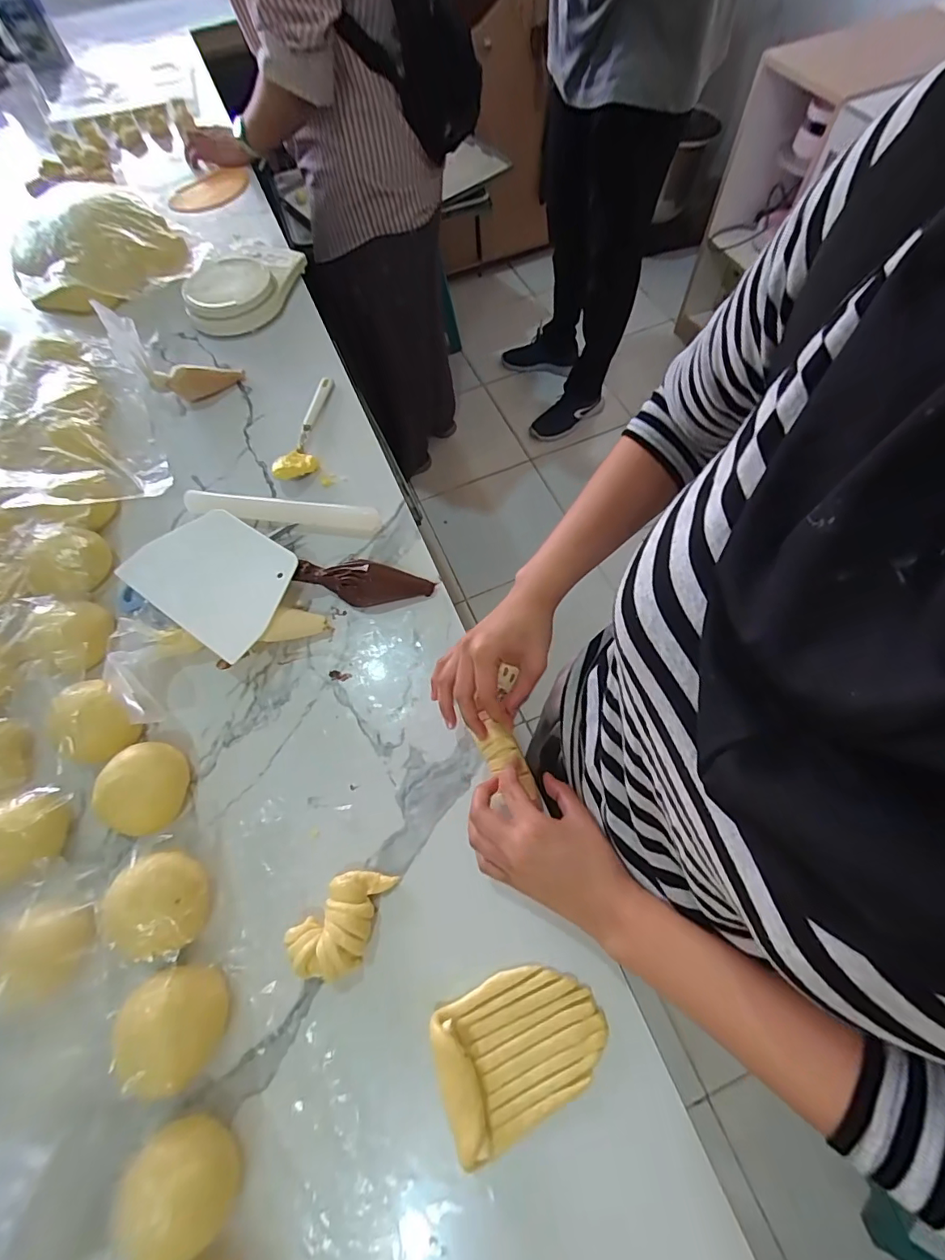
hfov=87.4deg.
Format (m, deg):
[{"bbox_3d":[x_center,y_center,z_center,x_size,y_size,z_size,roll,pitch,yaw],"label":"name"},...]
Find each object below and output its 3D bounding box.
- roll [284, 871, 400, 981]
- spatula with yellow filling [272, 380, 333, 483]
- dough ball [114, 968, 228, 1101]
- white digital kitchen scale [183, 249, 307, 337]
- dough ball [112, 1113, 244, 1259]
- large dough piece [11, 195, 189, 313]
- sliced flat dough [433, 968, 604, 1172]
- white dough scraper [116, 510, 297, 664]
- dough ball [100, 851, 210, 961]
[{"bbox_3d":[-0.098,0.225,0.383,0.053,0.025,0.085,37,72,18],"label":"roll"},{"bbox_3d":[-0.198,-0.256,0.616,0.043,0.022,0.185,8,66,7],"label":"spatula with yellow filling"},{"bbox_3d":[-0.212,0.279,0.347,0.066,0.037,0.071,-1,65,3],"label":"dough ball"},{"bbox_3d":[-0.351,-0.528,0.745,0.149,0.049,0.190,7,66,7],"label":"white digital kitchen scale"},{"bbox_3d":[-0.184,0.357,0.317,0.054,0.054,0.069,-29,66,-10],"label":"dough ball"},{"bbox_3d":[-0.569,-0.576,0.756,0.222,0.052,0.233,-1,65,3],"label":"large dough piece"},{"bbox_3d":[0.034,0.295,0.352,0.119,0.024,0.085,-26,66,-8],"label":"sliced flat dough"},{"bbox_3d":[-0.261,-0.057,0.503,0.165,0.009,0.118,33,72,12],"label":"white dough scraper"},{"bbox_3d":[-0.243,0.210,0.381,0.068,0.036,0.069,-1,65,3],"label":"dough ball"}]

